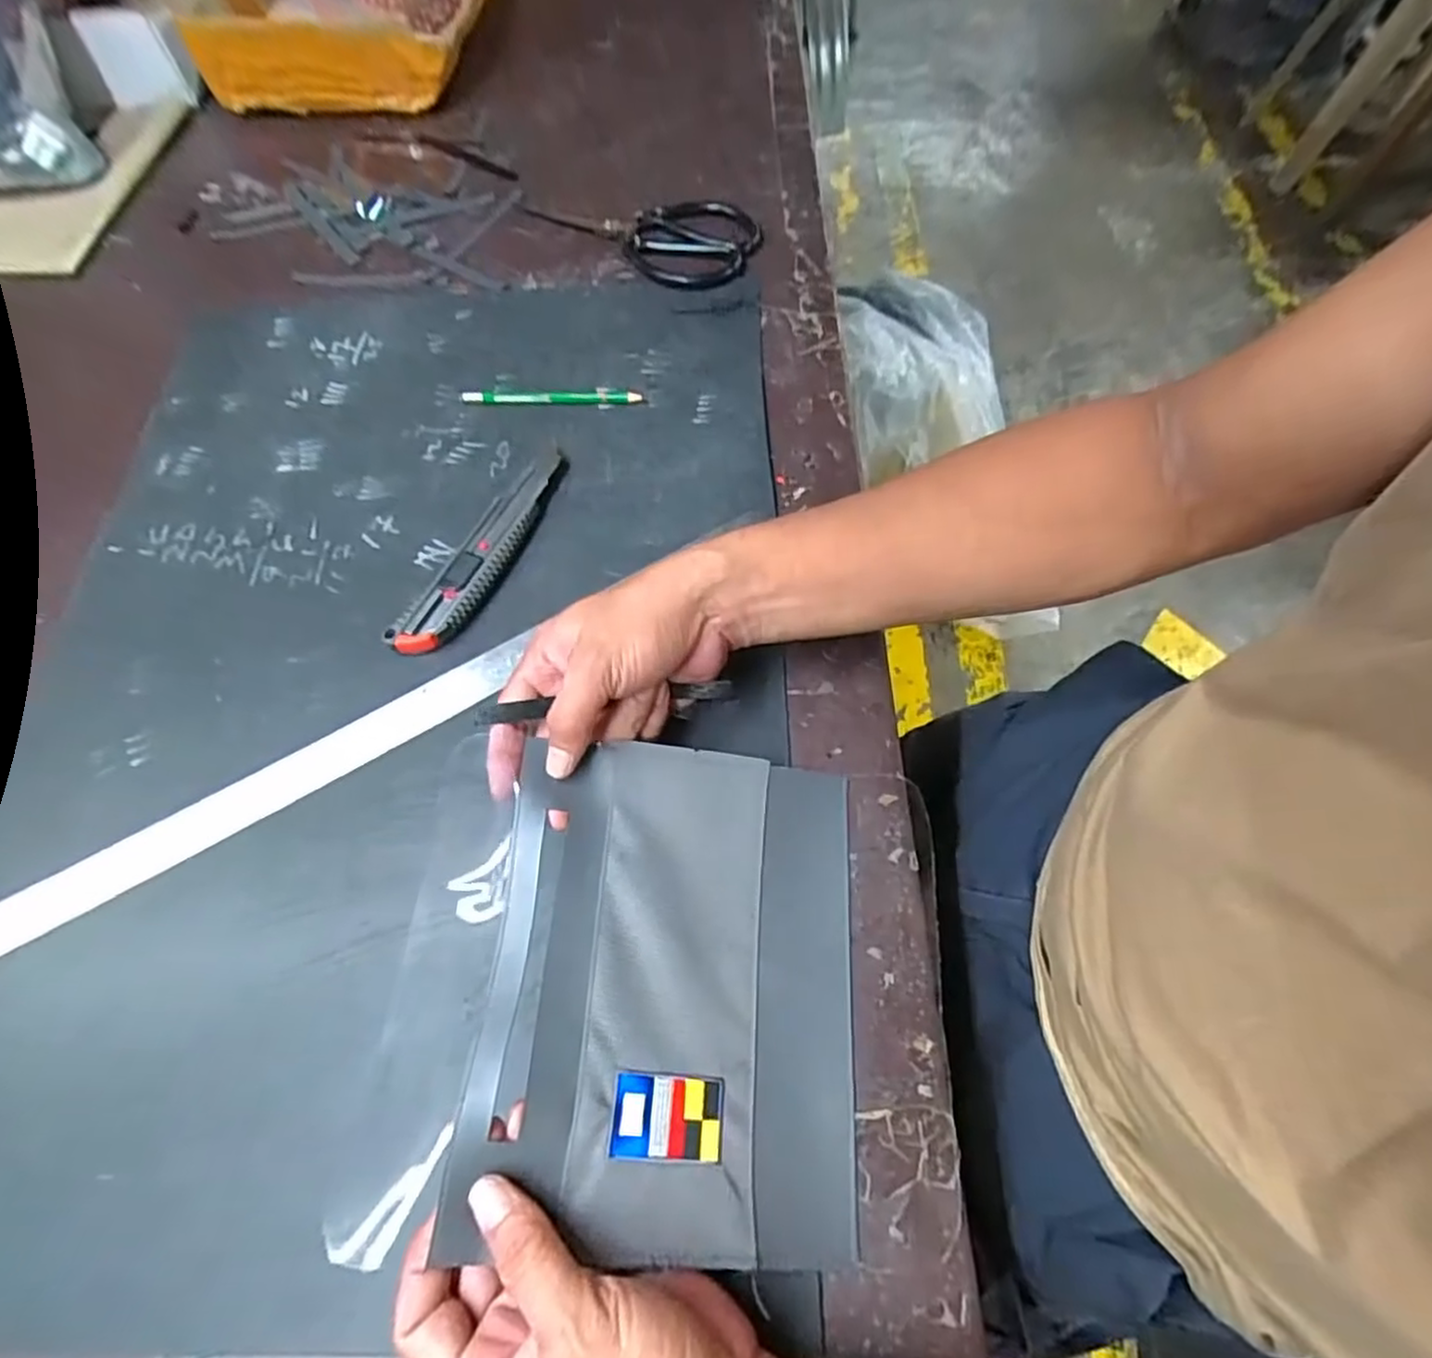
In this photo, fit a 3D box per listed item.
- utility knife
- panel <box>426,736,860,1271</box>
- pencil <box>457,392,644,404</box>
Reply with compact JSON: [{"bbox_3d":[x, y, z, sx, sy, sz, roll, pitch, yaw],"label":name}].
[{"bbox_3d":[-0.154,-0.086,0.468,0.042,0.017,0.167,22,67,14],"label":"utility knife"},{"bbox_3d":[-0.017,0.139,0.337,0.172,0.020,0.213,10,60,-12],"label":"panel"},{"bbox_3d":[-0.124,-0.211,0.531,0.135,0.009,0.012,5,64,6],"label":"pencil"}]

